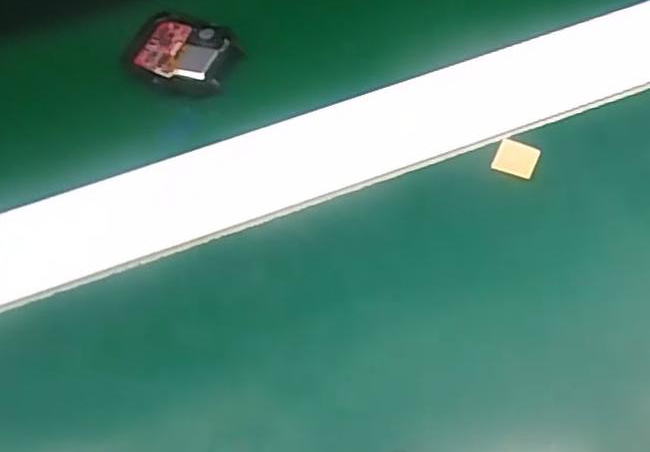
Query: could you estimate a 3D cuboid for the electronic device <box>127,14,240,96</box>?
[{"bbox_3d":[-0.062,-0.074,0.286,0.043,0.009,0.037,20,65,14],"label":"electronic device"}]

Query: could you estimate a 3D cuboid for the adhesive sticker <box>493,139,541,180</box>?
[{"bbox_3d":[0.074,-0.026,0.255,0.016,0.004,0.015,20,64,16],"label":"adhesive sticker"}]

